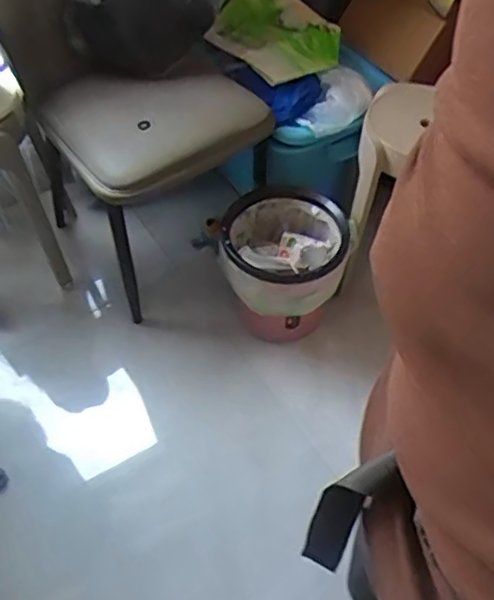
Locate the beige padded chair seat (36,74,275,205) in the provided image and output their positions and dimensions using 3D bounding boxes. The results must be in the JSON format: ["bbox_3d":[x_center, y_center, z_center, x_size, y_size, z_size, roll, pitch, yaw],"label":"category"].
[{"bbox_3d":[-0.200,-0.392,1.362,0.435,0.101,0.344,-35,60,-25],"label":"beige padded chair seat"}]

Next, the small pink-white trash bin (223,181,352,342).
[{"bbox_3d":[0.083,-0.071,1.467,0.274,0.273,0.267,-5,52,-5],"label":"small pink-white trash bin"}]

